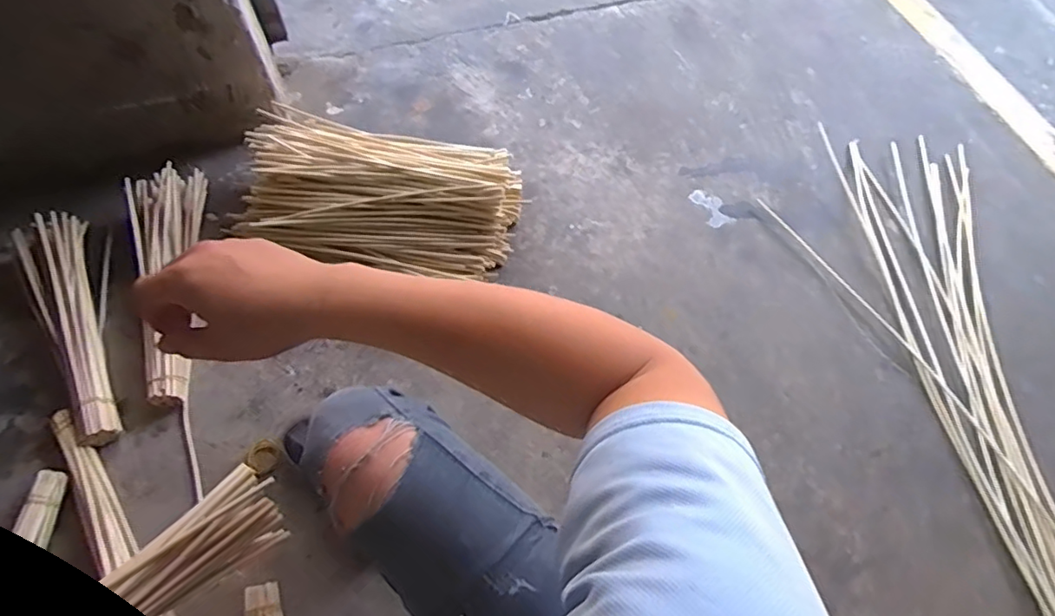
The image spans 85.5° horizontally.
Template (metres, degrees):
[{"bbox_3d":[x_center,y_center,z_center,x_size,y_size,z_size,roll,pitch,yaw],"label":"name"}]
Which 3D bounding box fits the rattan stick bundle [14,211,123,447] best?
[{"bbox_3d":[-0.785,0.019,0.998,0.125,0.060,0.466,-30,67,-16],"label":"rattan stick bundle"}]

